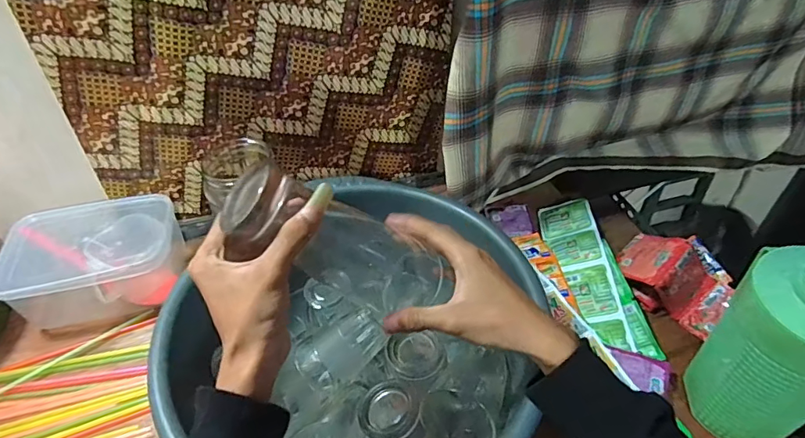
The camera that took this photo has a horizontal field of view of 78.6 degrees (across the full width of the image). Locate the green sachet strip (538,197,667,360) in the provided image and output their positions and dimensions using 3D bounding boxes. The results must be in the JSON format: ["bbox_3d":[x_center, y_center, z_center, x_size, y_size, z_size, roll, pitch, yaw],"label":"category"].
[{"bbox_3d":[0.244,0.061,0.639,0.076,0.042,0.253,-7,45,-5],"label":"green sachet strip"}]

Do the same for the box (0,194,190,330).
[{"bbox_3d":[-0.393,0.051,0.649,0.190,0.098,0.146,-9,45,-7],"label":"box"}]

